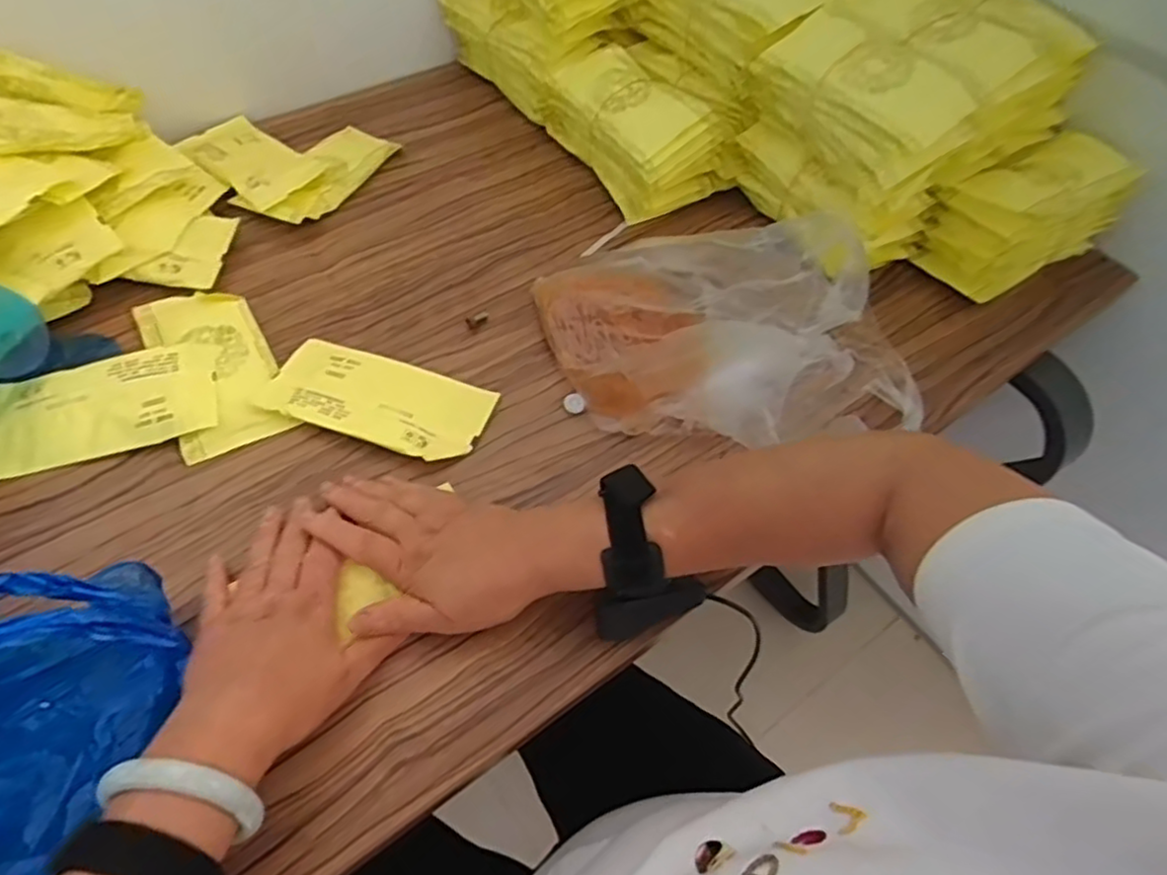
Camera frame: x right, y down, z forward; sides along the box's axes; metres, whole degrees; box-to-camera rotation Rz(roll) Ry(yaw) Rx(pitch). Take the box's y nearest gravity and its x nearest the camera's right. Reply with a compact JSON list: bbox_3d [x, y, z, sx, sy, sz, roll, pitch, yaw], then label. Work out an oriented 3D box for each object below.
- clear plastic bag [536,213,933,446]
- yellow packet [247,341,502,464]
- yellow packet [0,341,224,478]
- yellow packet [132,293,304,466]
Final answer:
[{"bbox_3d":[0.121,-0.092,0.558,0.259,0.086,0.267,-22,60,-19],"label":"clear plastic bag"},{"bbox_3d":[-0.163,-0.031,0.543,0.171,0.010,0.079,18,56,8],"label":"yellow packet"},{"bbox_3d":[-0.372,-0.023,0.526,0.175,0.011,0.085,-16,66,-8],"label":"yellow packet"},{"bbox_3d":[-0.298,-0.059,0.554,0.084,0.012,0.175,-25,61,-20],"label":"yellow packet"}]

